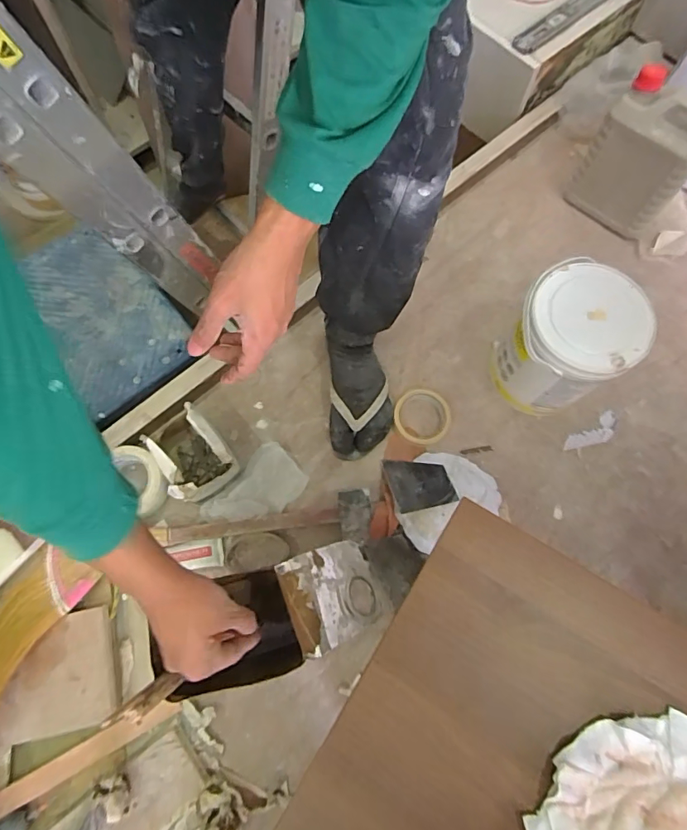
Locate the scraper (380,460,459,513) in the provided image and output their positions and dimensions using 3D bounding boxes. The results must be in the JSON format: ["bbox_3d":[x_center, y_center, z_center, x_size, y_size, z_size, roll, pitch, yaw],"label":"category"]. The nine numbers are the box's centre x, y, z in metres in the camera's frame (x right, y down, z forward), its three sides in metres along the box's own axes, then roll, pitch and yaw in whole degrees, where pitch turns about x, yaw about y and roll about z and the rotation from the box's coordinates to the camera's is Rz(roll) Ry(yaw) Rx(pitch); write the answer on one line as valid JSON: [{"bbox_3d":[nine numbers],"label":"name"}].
[{"bbox_3d":[0.122,0.107,0.769,0.094,0.011,0.103,-8,46,-10],"label":"scraper"}]

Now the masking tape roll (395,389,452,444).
[{"bbox_3d":[0.133,0.004,0.812,0.094,0.034,0.093,0,72,0],"label":"masking tape roll"}]

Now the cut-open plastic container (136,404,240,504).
[{"bbox_3d":[-0.240,0.060,0.760,0.093,0.085,0.143,-35,75,-11],"label":"cut-open plastic container"}]

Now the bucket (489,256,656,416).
[{"bbox_3d":[0.341,-0.107,0.752,0.163,0.207,0.174,0,72,0],"label":"bucket"}]

